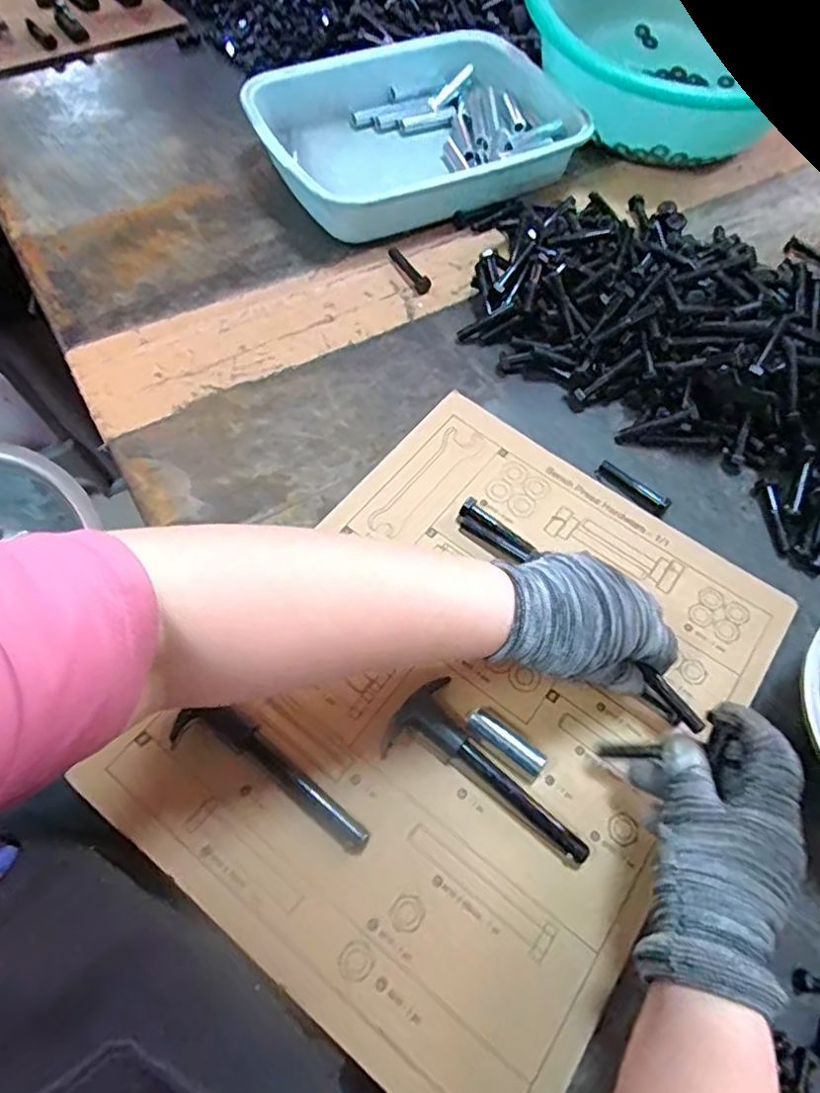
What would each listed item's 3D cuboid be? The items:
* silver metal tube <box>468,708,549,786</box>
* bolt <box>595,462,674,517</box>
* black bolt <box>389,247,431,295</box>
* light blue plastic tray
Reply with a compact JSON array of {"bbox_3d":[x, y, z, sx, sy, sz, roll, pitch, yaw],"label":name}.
[{"bbox_3d":[0.058,0.119,0.381,0.051,0.011,0.018,39,67,18],"label":"silver metal tube"},{"bbox_3d":[0.171,-0.044,0.488,0.059,0.014,0.016,34,65,15],"label":"bolt"},{"bbox_3d":[-0.001,-0.263,0.596,0.013,0.010,0.069,-24,65,-15],"label":"black bolt"},{"bbox_3d":[0.009,-0.437,0.664,0.332,0.051,0.229,-21,64,-14],"label":"light blue plastic tray"}]

